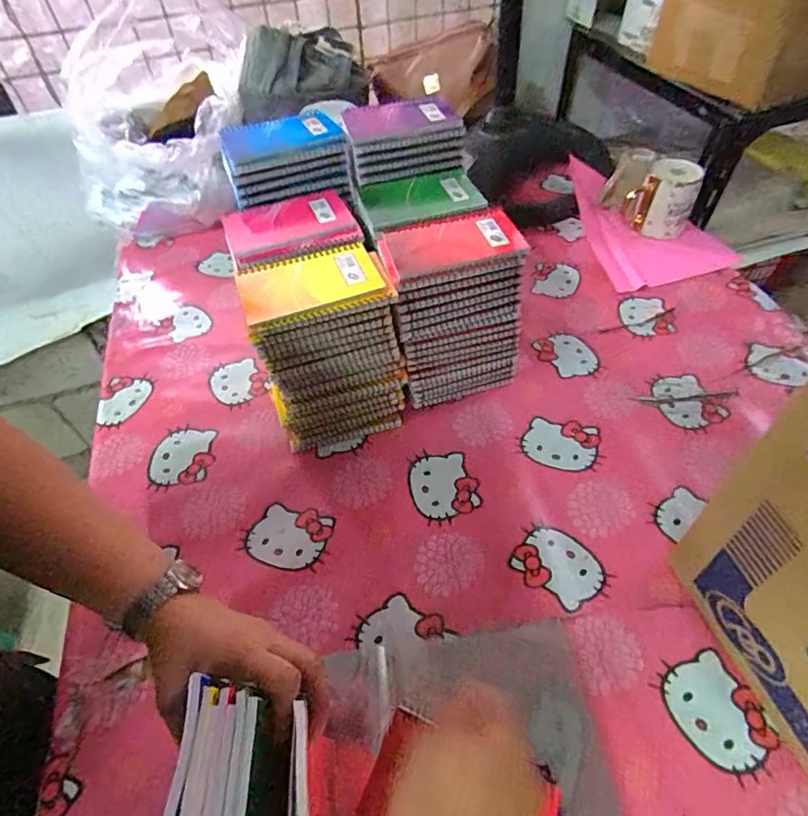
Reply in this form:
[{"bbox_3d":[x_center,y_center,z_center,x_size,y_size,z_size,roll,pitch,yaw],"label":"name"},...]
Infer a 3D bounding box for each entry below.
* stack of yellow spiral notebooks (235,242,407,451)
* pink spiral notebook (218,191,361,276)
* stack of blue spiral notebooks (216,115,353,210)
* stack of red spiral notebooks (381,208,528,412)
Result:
[{"bbox_3d":[-0.083,-0.061,0.563,0.141,0.201,0.100,-19,51,-11],"label":"stack of yellow spiral notebooks"},{"bbox_3d":[-0.122,-0.193,0.555,0.134,0.017,0.117,-19,51,-11],"label":"pink spiral notebook"},{"bbox_3d":[-0.136,-0.292,0.601,0.141,0.059,0.104,-15,51,-9],"label":"stack of blue spiral notebooks"},{"bbox_3d":[0.053,-0.106,0.593,0.140,0.197,0.096,-14,51,-8],"label":"stack of red spiral notebooks"}]

